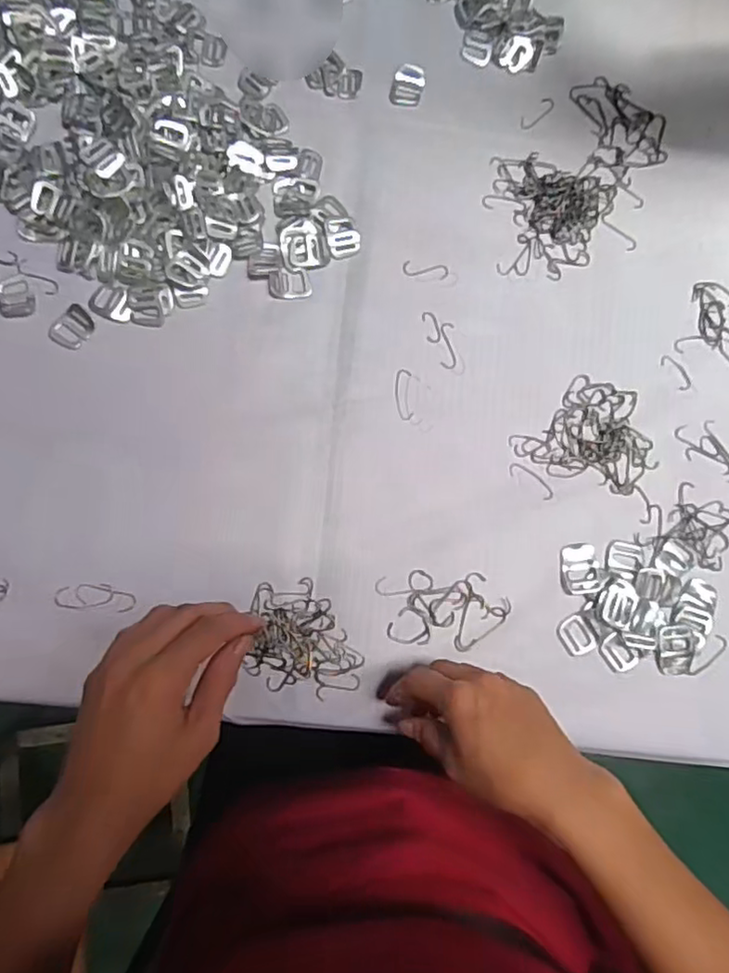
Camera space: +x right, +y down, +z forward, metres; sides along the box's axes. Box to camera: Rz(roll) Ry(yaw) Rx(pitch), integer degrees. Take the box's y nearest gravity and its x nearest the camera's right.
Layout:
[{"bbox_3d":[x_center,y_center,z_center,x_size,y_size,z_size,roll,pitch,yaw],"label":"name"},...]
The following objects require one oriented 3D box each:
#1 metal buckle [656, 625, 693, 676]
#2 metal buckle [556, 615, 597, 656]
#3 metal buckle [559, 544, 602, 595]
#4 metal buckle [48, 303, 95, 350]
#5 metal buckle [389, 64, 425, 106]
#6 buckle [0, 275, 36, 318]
[{"bbox_3d":[0.241,0.127,0.477,0.031,0.005,0.038,2,82,-4],"label":"metal buckle"},{"bbox_3d":[0.163,0.115,0.473,0.024,0.004,0.027,-33,85,-8],"label":"metal buckle"},{"bbox_3d":[0.168,0.064,0.478,0.031,0.004,0.038,-8,82,-5],"label":"metal buckle"},{"bbox_3d":[-0.221,-0.121,0.465,0.026,0.004,0.032,37,81,2],"label":"metal buckle"},{"bbox_3d":[0.037,-0.339,0.519,0.025,0.004,0.038,16,81,-2],"label":"metal buckle"},{"bbox_3d":[-0.264,-0.144,0.466,0.025,0.004,0.032,-14,83,-6],"label":"buckle"}]

